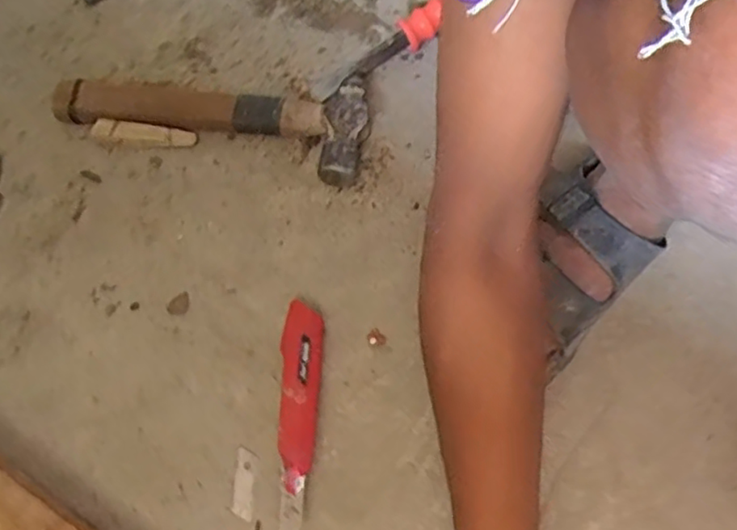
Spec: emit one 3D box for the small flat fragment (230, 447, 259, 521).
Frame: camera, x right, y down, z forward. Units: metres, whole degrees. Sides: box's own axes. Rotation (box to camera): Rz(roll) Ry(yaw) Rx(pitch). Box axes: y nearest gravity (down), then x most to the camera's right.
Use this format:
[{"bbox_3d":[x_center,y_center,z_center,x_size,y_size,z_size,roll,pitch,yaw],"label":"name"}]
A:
[{"bbox_3d":[-0.097,0.170,0.499,0.016,0.007,0.051,5,67,4],"label":"small flat fragment"}]

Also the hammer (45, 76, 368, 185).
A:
[{"bbox_3d":[-0.152,-0.145,0.614,0.300,0.033,0.098,10,67,6],"label":"hammer"}]

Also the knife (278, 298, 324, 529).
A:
[{"bbox_3d":[-0.056,0.114,0.503,0.031,0.021,0.177,1,67,3],"label":"knife"}]

